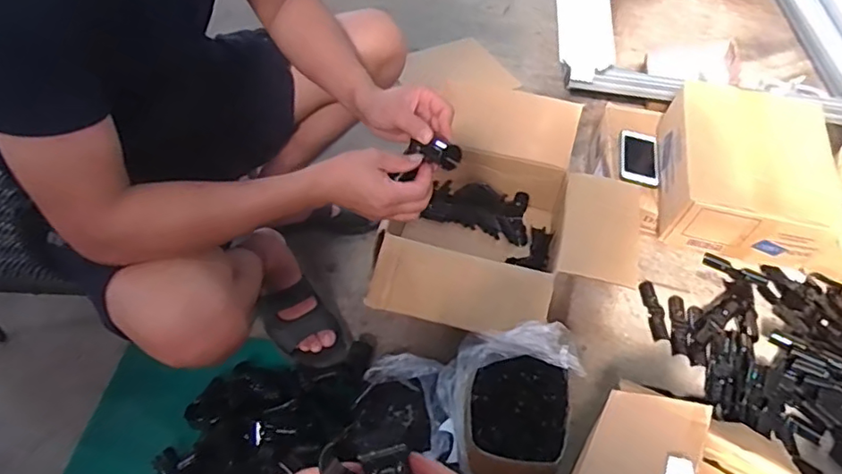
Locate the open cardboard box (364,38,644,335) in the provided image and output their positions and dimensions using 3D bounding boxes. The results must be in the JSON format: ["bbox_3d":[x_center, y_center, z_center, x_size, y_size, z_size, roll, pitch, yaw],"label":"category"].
[{"bbox_3d":[0.172,-0.028,1.113,0.452,0.217,0.504,12,50,6],"label":"open cardboard box"}]

